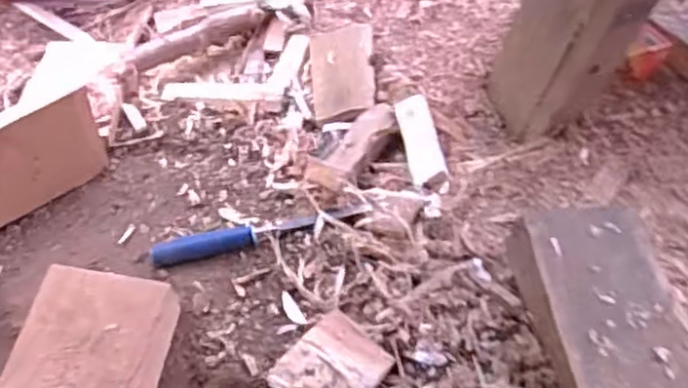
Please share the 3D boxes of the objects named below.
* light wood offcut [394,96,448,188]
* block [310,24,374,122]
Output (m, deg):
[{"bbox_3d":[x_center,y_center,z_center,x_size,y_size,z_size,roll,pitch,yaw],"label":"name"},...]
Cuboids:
[{"bbox_3d":[0.086,-0.066,0.797,0.039,0.010,0.140,-19,45,11],"label":"light wood offcut"},{"bbox_3d":[-0.003,-0.167,0.917,0.084,0.014,0.164,-12,51,11],"label":"block"}]

